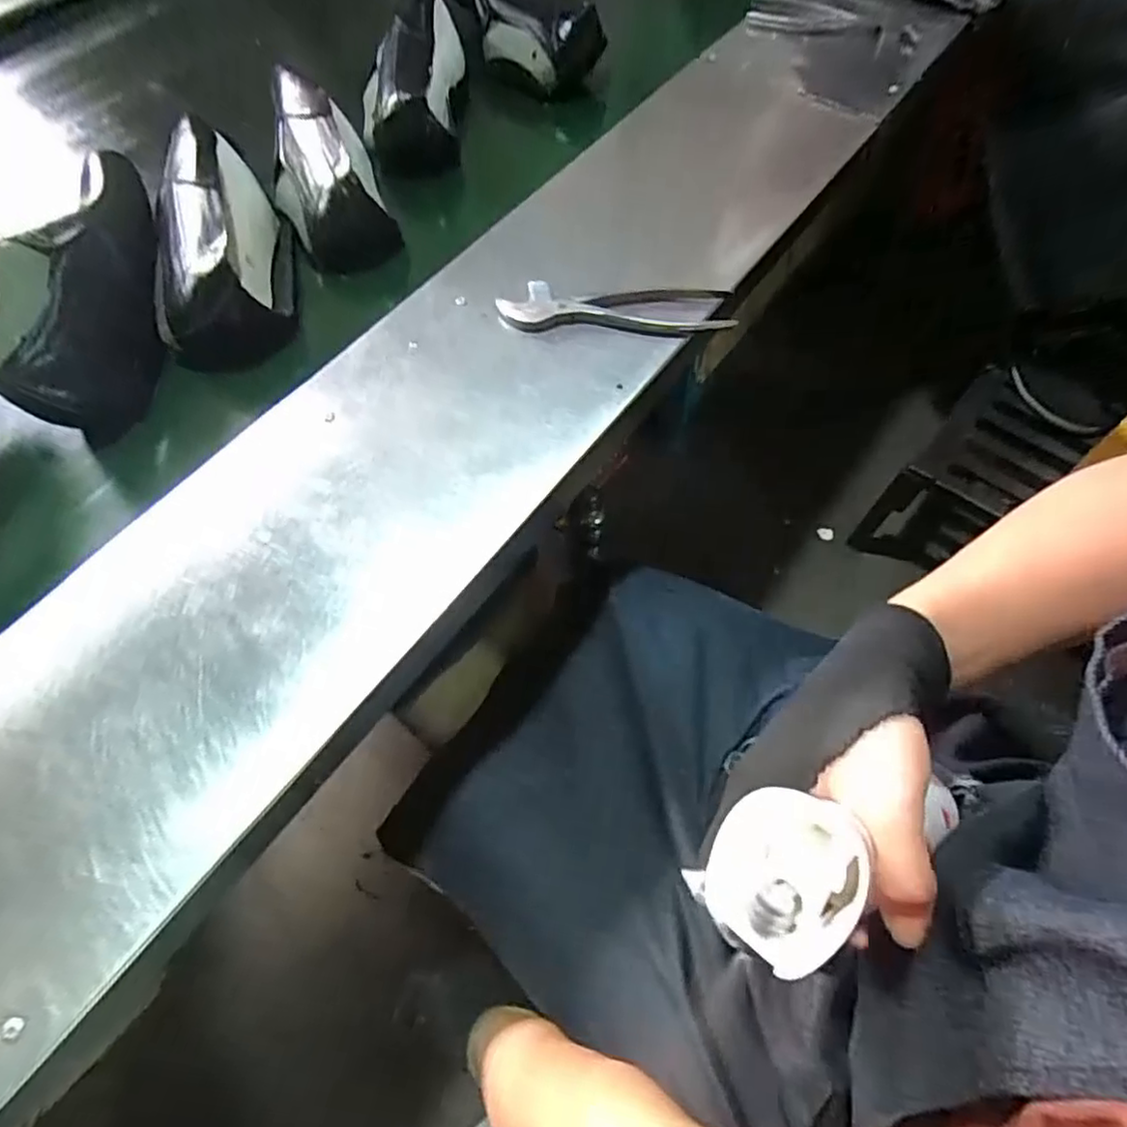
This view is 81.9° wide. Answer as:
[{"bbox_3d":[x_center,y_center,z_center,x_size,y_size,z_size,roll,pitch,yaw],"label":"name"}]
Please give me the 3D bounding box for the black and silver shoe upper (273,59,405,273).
[{"bbox_3d":[-0.235,-0.393,0.641,0.103,0.080,0.217,-17,63,-10],"label":"black and silver shoe upper"}]

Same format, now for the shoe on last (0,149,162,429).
[{"bbox_3d":[-0.394,-0.235,0.545,0.093,0.098,0.254,-8,62,-5],"label":"shoe on last"}]

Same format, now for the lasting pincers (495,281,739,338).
[{"bbox_3d":[0.042,-0.216,0.540,0.191,0.029,0.048,1,61,0],"label":"lasting pincers"}]

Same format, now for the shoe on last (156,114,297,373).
[{"bbox_3d":[-0.310,-0.302,0.590,0.101,0.087,0.256,-12,62,-7],"label":"shoe on last"}]

